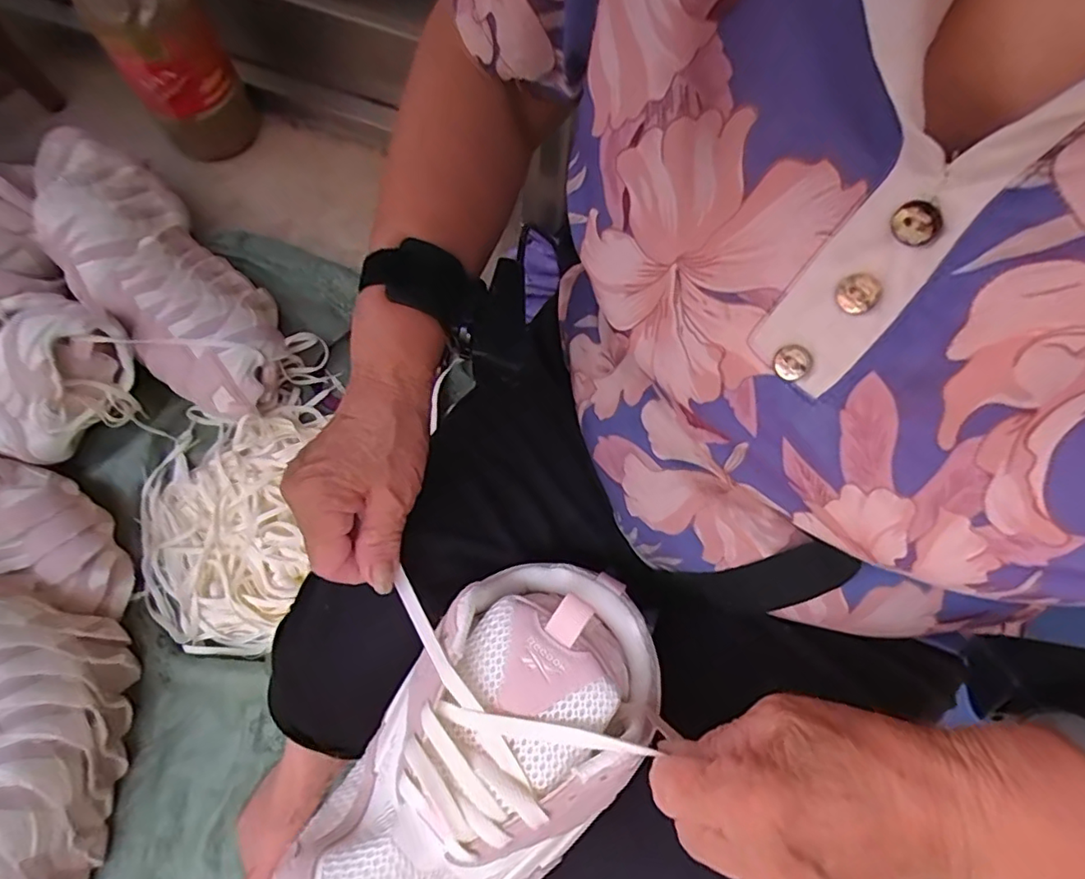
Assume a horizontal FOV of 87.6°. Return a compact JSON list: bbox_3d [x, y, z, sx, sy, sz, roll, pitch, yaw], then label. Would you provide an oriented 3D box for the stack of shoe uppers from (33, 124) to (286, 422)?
[{"bbox_3d":[-0.541,-0.235,0.805,0.187,0.120,0.523,-42,74,-19],"label":"stack of shoe uppers"}]

